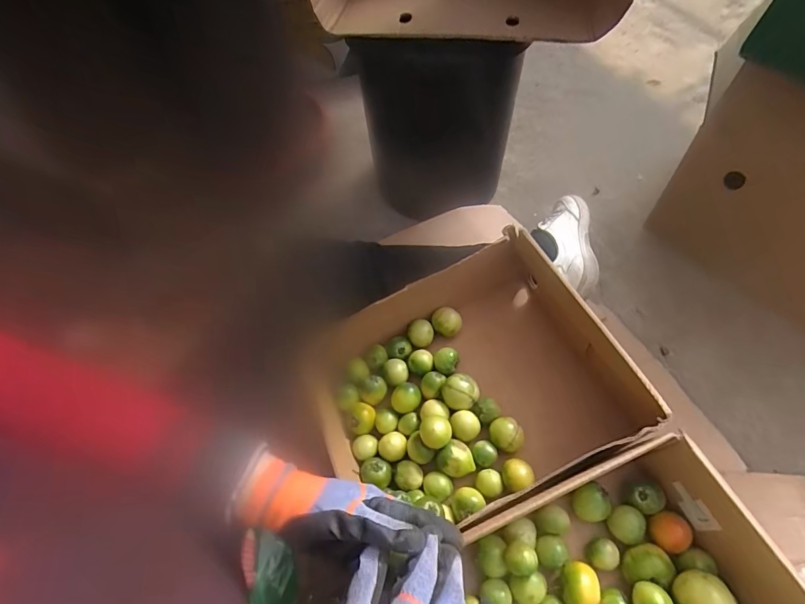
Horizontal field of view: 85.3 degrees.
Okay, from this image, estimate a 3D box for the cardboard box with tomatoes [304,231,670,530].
[{"bbox_3d":[0.070,0.101,0.542,0.302,0.157,0.233,-22,58,-10],"label":"cardboard box with tomatoes"}]

